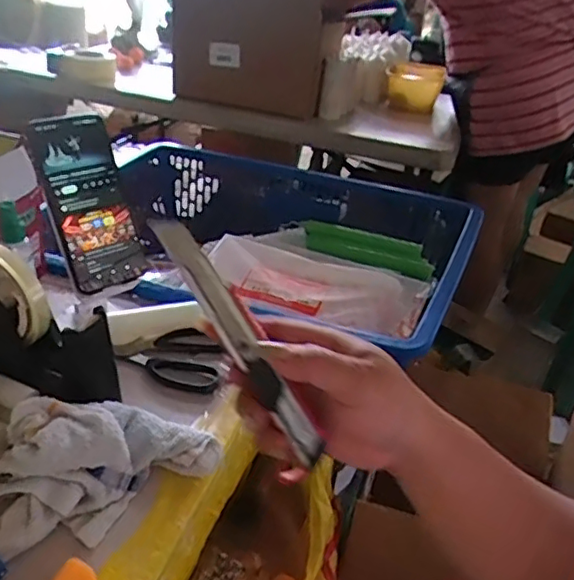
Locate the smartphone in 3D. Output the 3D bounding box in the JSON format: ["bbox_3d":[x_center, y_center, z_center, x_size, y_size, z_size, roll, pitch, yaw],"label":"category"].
[{"bbox_3d":[-0.189,-0.084,0.570,0.076,0.161,0.015,-24,14,-33],"label":"smartphone"}]

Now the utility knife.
[{"bbox_3d":[-0.028,0.025,0.343,0.020,0.155,0.009,-26,9,38],"label":"utility knife"}]

